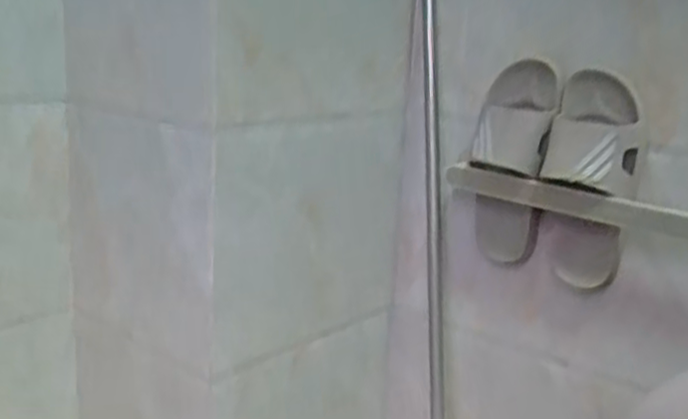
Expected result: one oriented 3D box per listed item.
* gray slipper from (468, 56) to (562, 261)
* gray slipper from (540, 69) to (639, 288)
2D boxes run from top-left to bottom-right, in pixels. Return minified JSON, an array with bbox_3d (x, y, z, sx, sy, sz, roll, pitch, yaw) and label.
[{"bbox_3d":[0.203,-0.051,0.952,0.102,0.244,0.066,16,19,39],"label":"gray slipper"},{"bbox_3d":[0.290,-0.030,0.903,0.105,0.235,0.063,8,15,15],"label":"gray slipper"}]

